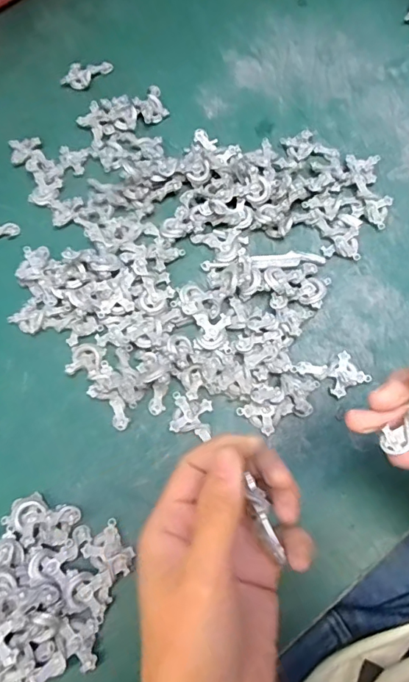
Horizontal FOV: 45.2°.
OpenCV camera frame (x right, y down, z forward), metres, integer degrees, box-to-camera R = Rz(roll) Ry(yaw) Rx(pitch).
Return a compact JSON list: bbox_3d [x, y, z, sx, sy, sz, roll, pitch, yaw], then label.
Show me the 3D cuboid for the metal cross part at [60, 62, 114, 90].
[{"bbox_3d":[-0.117,-0.263,0.484,0.026,0.011,0.047,41,76,17],"label":"metal cross part"}]

